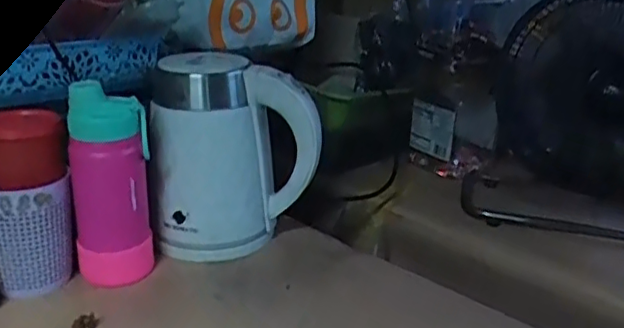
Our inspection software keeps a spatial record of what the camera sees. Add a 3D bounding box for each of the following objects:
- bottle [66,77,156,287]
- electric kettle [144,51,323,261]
[{"bbox_3d":[-0.206,0.019,0.632,0.076,0.199,0.062,-6,23,-20],"label":"bottle"},{"bbox_3d":[-0.097,-0.011,0.714,0.175,0.210,0.114,-5,23,-20],"label":"electric kettle"}]

